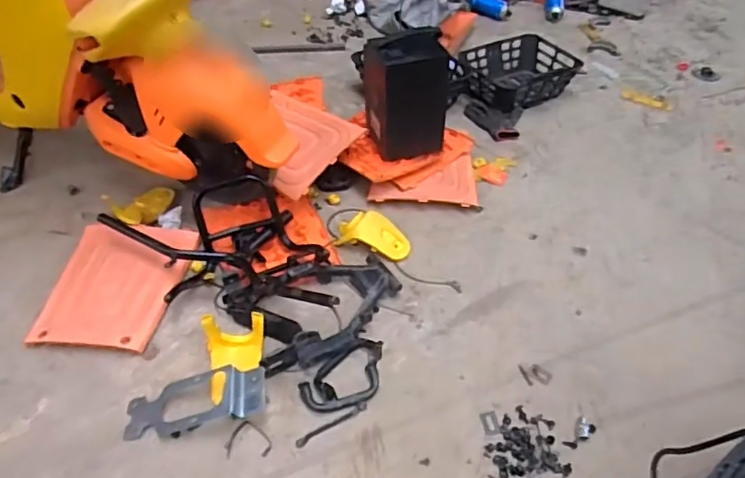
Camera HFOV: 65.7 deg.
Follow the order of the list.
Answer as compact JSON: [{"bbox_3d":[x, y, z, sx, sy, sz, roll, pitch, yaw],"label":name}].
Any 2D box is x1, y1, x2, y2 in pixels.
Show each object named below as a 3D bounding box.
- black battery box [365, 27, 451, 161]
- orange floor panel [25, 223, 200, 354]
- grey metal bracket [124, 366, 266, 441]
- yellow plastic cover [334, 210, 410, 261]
[{"bbox_3d":[0.079,-0.368,1.414,0.168,0.280,0.180,-13,45,-14],"label":"black battery box"},{"bbox_3d":[-0.544,0.083,1.222,0.265,0.049,0.322,1,45,1],"label":"orange floor panel"},{"bbox_3d":[-0.311,0.293,1.027,0.244,0.040,0.107,-14,45,4],"label":"grey metal bracket"},{"bbox_3d":[-0.004,-0.014,1.316,0.184,0.056,0.090,16,48,16],"label":"yellow plastic cover"}]

